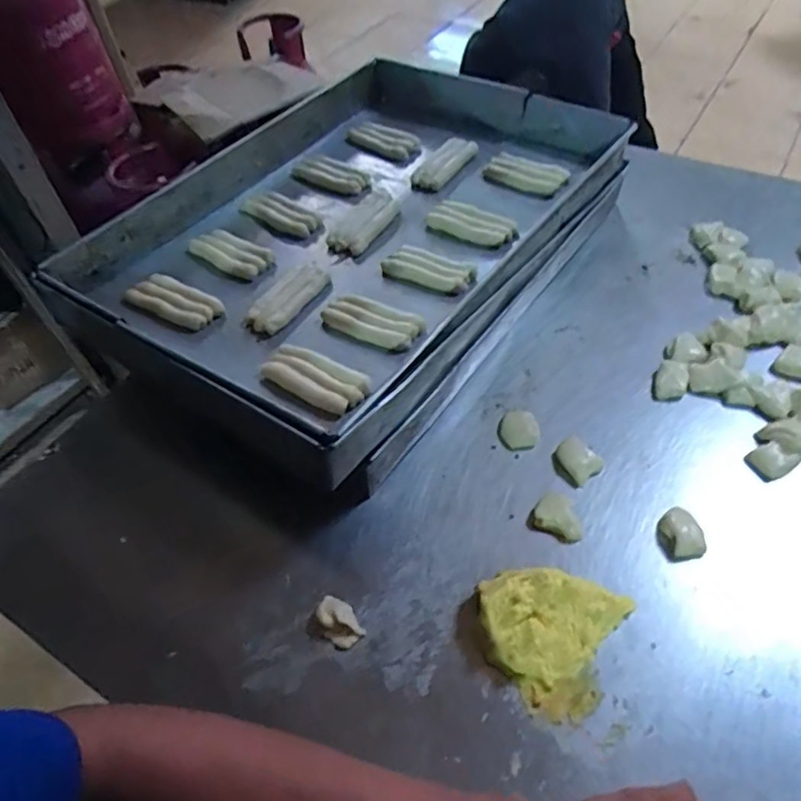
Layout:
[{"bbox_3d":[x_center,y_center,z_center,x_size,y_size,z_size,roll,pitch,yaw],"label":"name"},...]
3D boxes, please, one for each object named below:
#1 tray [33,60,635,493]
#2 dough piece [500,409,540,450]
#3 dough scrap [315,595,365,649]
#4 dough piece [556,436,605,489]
[{"bbox_3d":[-0.044,-0.221,0.701,0.423,0.082,0.600,27,58,25],"label":"tray"},{"bbox_3d":[0.121,0.029,0.597,0.038,0.008,0.043,-7,49,-3],"label":"dough piece"},{"bbox_3d":[-0.050,0.179,0.478,0.027,0.017,0.042,-27,53,-18],"label":"dough scrap"},{"bbox_3d":[0.173,0.055,0.568,0.037,0.015,0.041,-30,54,-20],"label":"dough piece"}]

